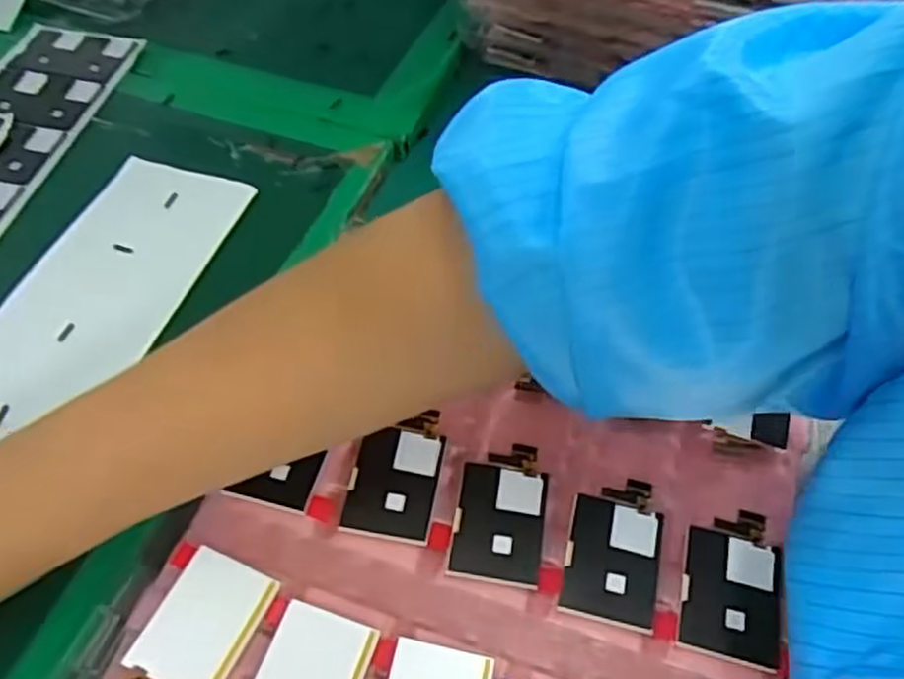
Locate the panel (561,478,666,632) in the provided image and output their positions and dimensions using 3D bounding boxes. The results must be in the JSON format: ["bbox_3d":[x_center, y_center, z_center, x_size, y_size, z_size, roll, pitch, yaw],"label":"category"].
[{"bbox_3d":[0.062,0.081,0.290,0.034,0.006,0.057,13,55,8],"label":"panel"}]

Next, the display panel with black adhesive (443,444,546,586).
[{"bbox_3d":[0.019,0.068,0.297,0.034,0.004,0.057,9,54,3],"label":"display panel with black adhesive"}]

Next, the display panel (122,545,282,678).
[{"bbox_3d":[-0.090,0.104,0.262,0.034,0.004,0.056,23,55,10],"label":"display panel"}]

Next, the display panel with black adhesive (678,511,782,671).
[{"bbox_3d":[0.105,0.091,0.282,0.034,0.004,0.057,11,53,11],"label":"display panel with black adhesive"}]

